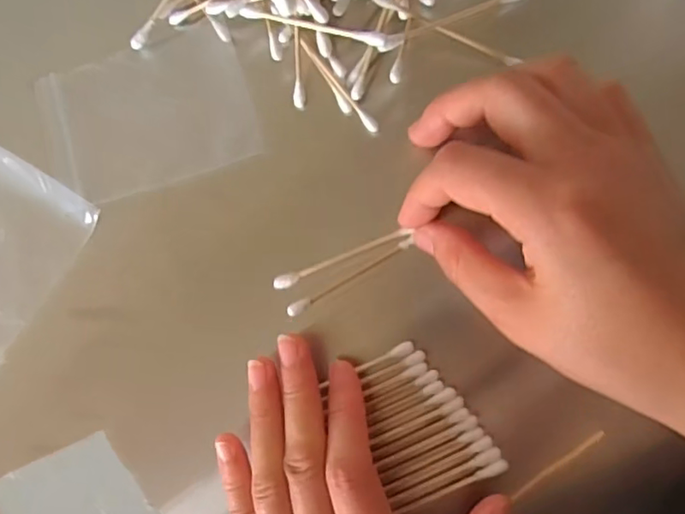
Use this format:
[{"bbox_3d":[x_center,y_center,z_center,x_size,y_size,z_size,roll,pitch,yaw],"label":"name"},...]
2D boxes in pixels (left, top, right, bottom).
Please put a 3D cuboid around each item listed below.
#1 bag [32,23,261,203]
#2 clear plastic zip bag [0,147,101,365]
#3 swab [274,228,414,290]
[{"bbox_3d":[-0.092,-0.067,0.274,0.100,0.006,0.067,-16,84,8],"label":"bag"},{"bbox_3d":[-0.169,0.001,0.282,0.068,0.006,0.099,37,92,10],"label":"clear plastic zip bag"},{"bbox_3d":[-0.002,0.001,0.260,0.061,0.004,0.005,-23,85,2],"label":"swab"}]

